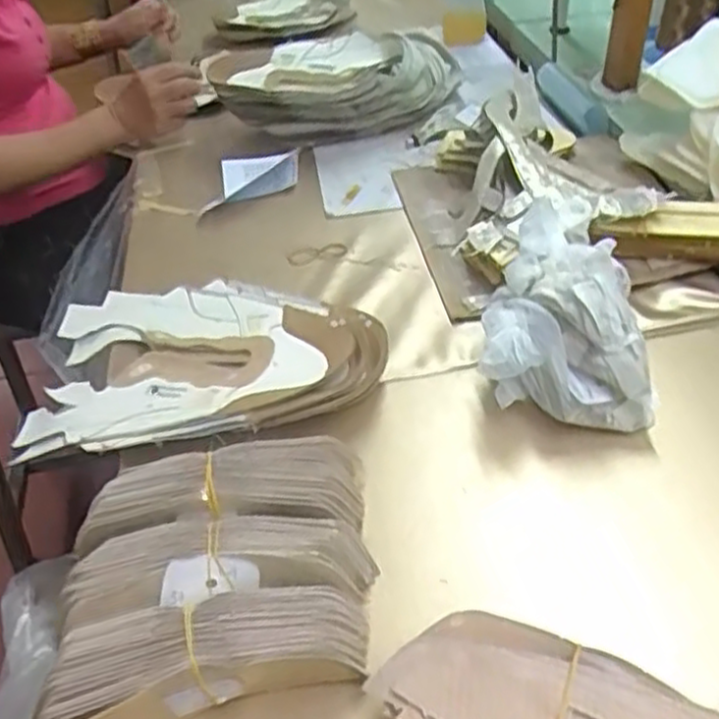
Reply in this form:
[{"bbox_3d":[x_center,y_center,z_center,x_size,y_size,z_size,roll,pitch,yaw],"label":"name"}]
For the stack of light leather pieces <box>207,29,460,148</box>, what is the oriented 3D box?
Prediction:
[{"bbox_3d":[-0.018,-0.348,0.979,0.325,0.085,0.200,-10,42,-5],"label":"stack of light leather pieces"}]

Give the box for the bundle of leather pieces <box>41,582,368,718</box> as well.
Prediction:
[{"bbox_3d":[-0.081,0.158,0.409,0.170,0.055,0.057,-15,43,-11],"label":"bundle of leather pieces"}]

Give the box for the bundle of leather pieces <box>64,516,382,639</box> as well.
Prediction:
[{"bbox_3d":[-0.081,0.124,0.447,0.175,0.059,0.060,-9,42,-5],"label":"bundle of leather pieces"}]

